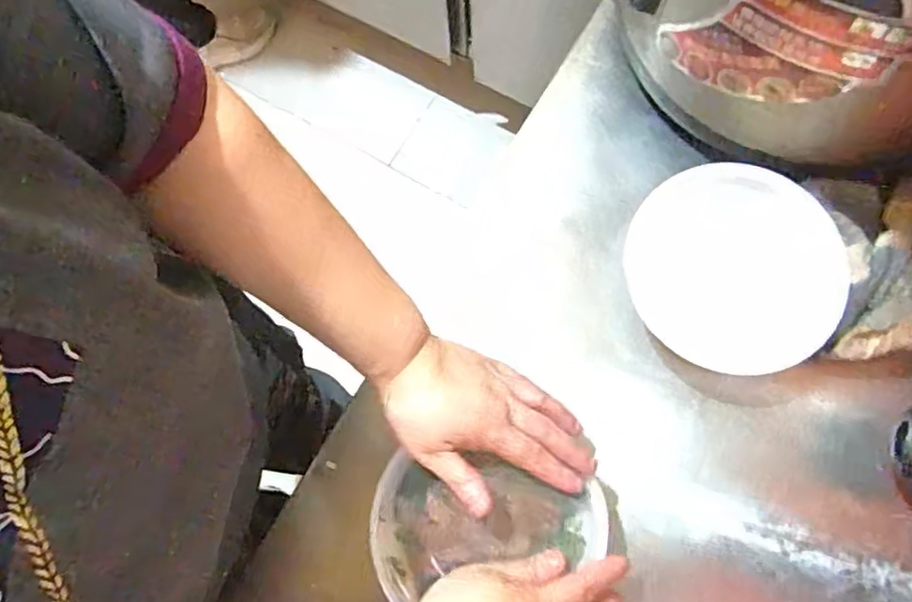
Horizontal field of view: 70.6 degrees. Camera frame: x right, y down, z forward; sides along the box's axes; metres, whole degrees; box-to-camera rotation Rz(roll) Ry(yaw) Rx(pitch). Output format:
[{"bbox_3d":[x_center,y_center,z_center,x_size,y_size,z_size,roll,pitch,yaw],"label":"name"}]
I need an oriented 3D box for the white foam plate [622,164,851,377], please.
[{"bbox_3d":[0.213,-0.025,0.494,0.152,0.027,0.158,0,76,1],"label":"white foam plate"}]

